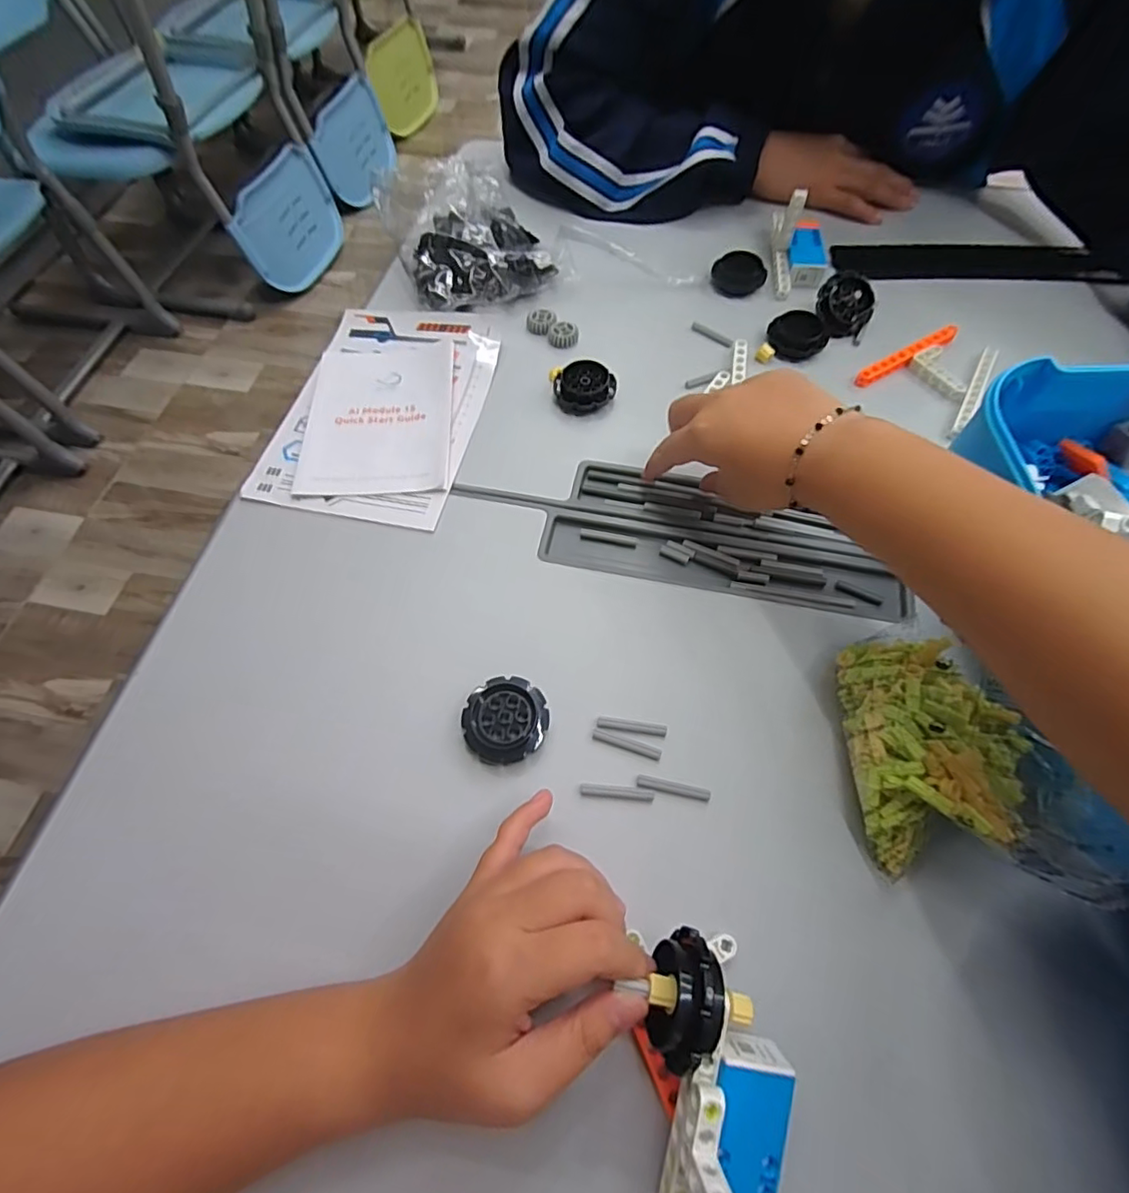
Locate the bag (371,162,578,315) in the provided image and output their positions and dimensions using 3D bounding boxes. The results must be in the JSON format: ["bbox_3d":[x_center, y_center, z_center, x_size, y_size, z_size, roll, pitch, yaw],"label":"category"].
[{"bbox_3d":[-0.084,-0.330,0.513,0.134,0.047,0.153,-23,66,-10],"label":"bag"}]

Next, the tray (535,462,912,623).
[{"bbox_3d":[0.109,-0.042,0.393,0.236,0.008,0.087,11,65,6],"label":"tray"}]

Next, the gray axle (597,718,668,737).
[{"bbox_3d":[0.039,0.075,0.328,0.040,0.004,0.006,7,65,4],"label":"gray axle"}]

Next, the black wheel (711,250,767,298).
[{"bbox_3d":[0.157,-0.294,0.514,0.044,0.015,0.044,0,64,1],"label":"black wheel"}]

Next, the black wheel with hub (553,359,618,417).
[{"bbox_3d":[0.015,-0.164,0.448,0.044,0.017,0.043,0,64,1],"label":"black wheel with hub"}]

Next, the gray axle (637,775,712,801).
[{"bbox_3d":[0.060,0.105,0.312,0.039,0.004,0.007,11,65,6],"label":"gray axle"}]

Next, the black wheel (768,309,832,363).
[{"bbox_3d":[0.196,-0.219,0.475,0.048,0.015,0.048,0,64,1],"label":"black wheel"}]

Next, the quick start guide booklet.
[{"bbox_3d":[-0.141,-0.139,0.437,0.108,0.006,0.147,-2,64,-2],"label":"quick start guide booklet"}]

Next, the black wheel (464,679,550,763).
[{"bbox_3d":[-0.034,0.071,0.326,0.047,0.013,0.046,0,64,1],"label":"black wheel"}]

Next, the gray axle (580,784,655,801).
[{"bbox_3d":[0.029,0.108,0.314,0.040,0.004,0.006,4,65,3],"label":"gray axle"}]

